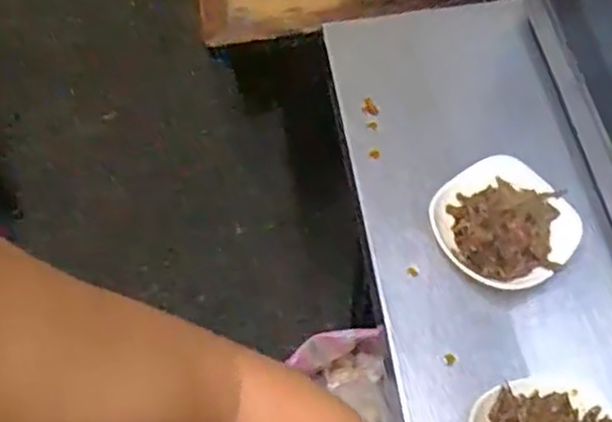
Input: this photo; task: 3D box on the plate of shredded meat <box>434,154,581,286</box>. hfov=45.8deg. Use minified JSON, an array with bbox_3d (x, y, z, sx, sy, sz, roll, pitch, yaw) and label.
[{"bbox_3d":[0.155,0.010,0.562,0.107,0.025,0.099,-1,59,2],"label":"plate of shredded meat"}]

